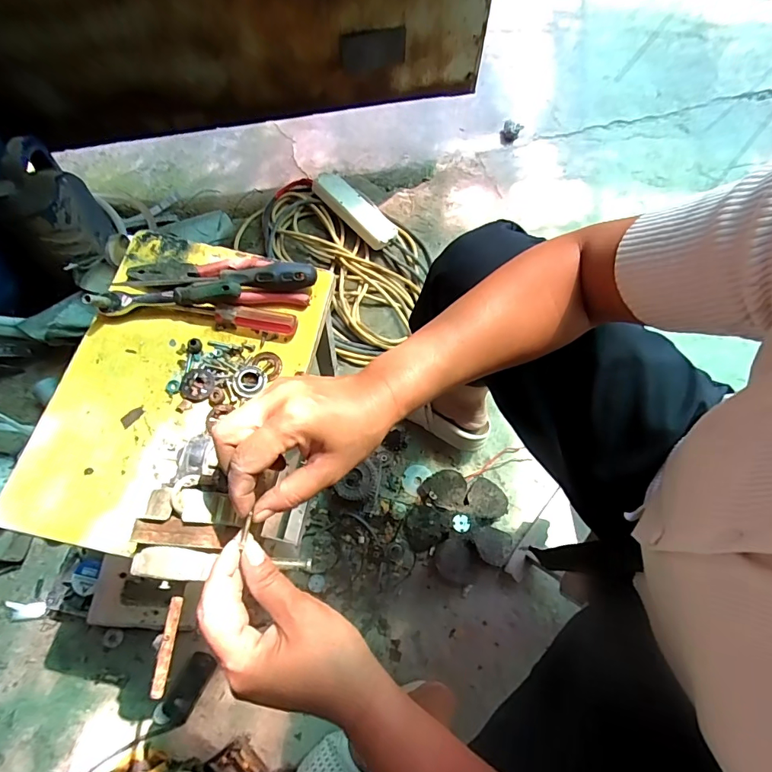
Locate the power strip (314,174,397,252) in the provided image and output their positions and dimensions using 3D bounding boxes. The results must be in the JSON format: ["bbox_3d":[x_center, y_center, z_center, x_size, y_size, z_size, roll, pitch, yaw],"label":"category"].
[{"bbox_3d":[-0.072,-0.422,1.055,0.228,0.035,0.095,42,72,0],"label":"power strip"}]

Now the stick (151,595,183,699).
[{"bbox_3d":[-0.164,0.194,0.334,0.009,0.007,0.065,1,70,0],"label":"stick"}]

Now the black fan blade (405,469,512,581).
[{"bbox_3d":[0.135,0.254,0.819,0.180,0.033,0.177,9,70,3],"label":"black fan blade"}]

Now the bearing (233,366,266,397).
[{"bbox_3d":[-0.140,-0.006,0.454,0.032,0.006,0.033,0,70,-1],"label":"bearing"}]

